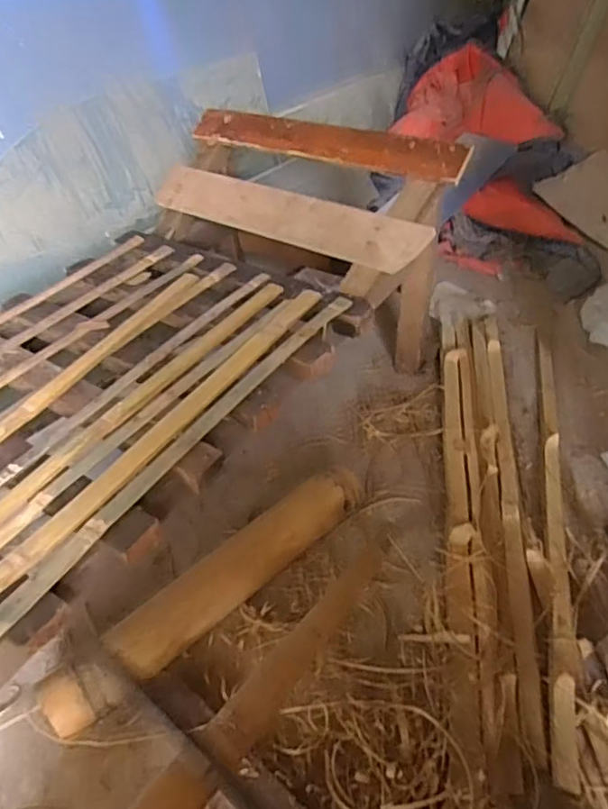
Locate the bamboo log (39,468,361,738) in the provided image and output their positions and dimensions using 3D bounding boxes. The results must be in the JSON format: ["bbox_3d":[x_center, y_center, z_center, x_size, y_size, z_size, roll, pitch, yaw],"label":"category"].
[{"bbox_3d":[-0.133,0.294,0.927,0.579,0.104,0.079,-33,48,-29],"label":"bamboo log"}]

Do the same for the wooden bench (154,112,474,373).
[{"bbox_3d":[-0.019,-0.368,1.250,0.658,0.479,0.253,30,50,17],"label":"wooden bench"}]

